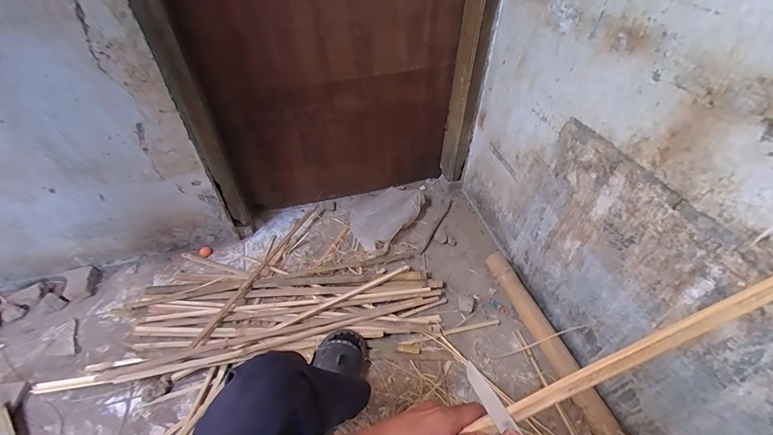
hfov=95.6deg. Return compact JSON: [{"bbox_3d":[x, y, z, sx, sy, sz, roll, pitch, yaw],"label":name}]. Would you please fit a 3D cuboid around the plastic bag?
[{"bbox_3d":[-0.021,-0.017,1.359,0.239,0.074,0.326,30,53,25],"label":"plastic bag"}]

